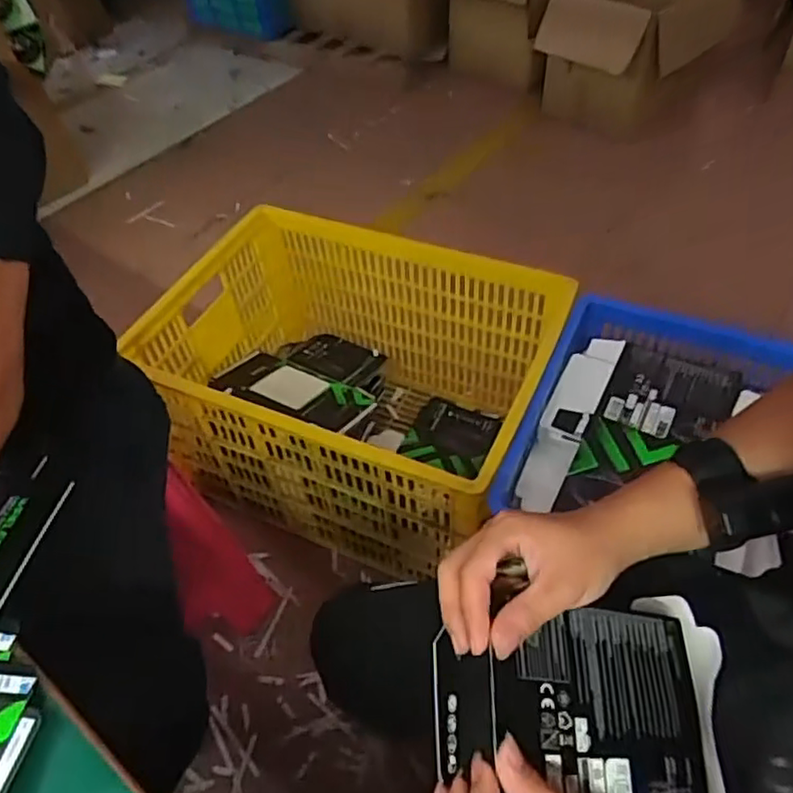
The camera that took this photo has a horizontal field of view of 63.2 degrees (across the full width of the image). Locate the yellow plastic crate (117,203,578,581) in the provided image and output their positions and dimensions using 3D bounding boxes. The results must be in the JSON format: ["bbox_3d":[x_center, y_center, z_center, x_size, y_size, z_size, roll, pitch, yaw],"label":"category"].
[{"bbox_3d":[-0.091,-0.015,1.263,0.698,0.429,0.511,17,54,17],"label":"yellow plastic crate"}]

